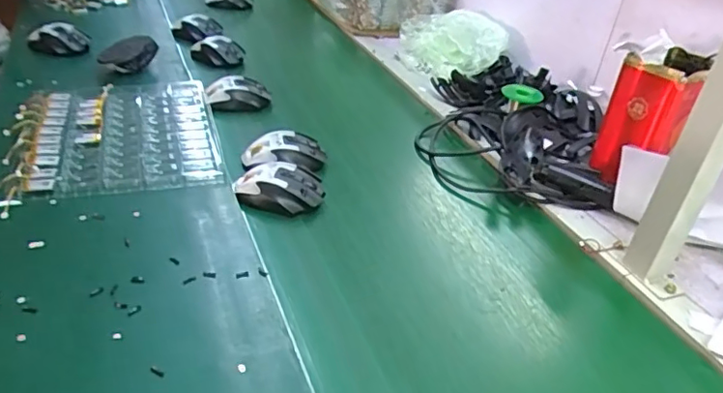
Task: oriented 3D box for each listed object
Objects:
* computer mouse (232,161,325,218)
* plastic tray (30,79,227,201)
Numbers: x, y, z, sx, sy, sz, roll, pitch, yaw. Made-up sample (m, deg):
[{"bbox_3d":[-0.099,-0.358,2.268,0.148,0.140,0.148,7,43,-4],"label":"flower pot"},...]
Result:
[{"bbox_3d":[-0.107,-0.008,0.723,0.116,0.047,0.067,0,34,-11],"label":"computer mouse"},{"bbox_3d":[-0.336,-0.092,0.806,0.242,0.025,0.292,-5,35,-18],"label":"plastic tray"}]

